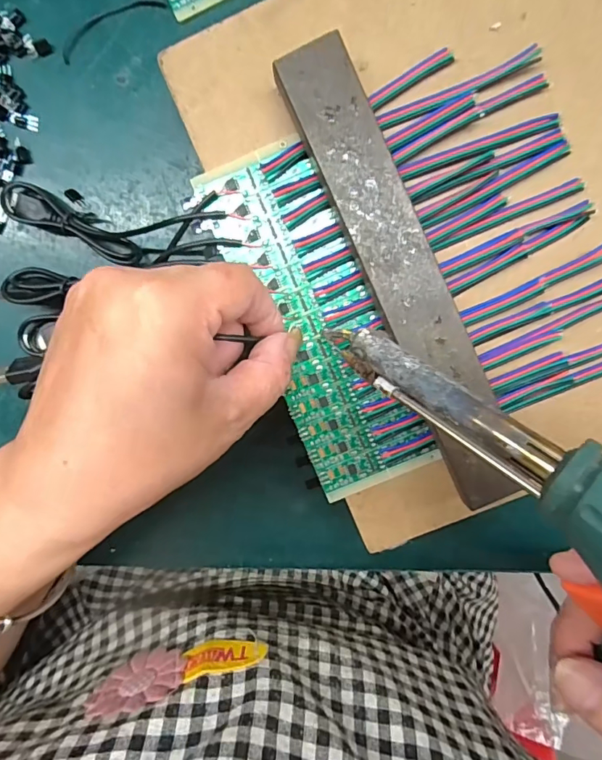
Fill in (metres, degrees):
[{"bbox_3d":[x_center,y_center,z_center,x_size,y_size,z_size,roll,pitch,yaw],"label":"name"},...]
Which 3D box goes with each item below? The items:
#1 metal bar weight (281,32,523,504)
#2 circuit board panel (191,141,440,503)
[{"bbox_3d":[0.046,-0.042,0.208,0.030,0.020,0.207,-24,98,4],"label":"metal bar weight"},{"bbox_3d":[0.008,-0.026,0.220,0.058,0.004,0.162,-21,96,5],"label":"circuit board panel"}]

